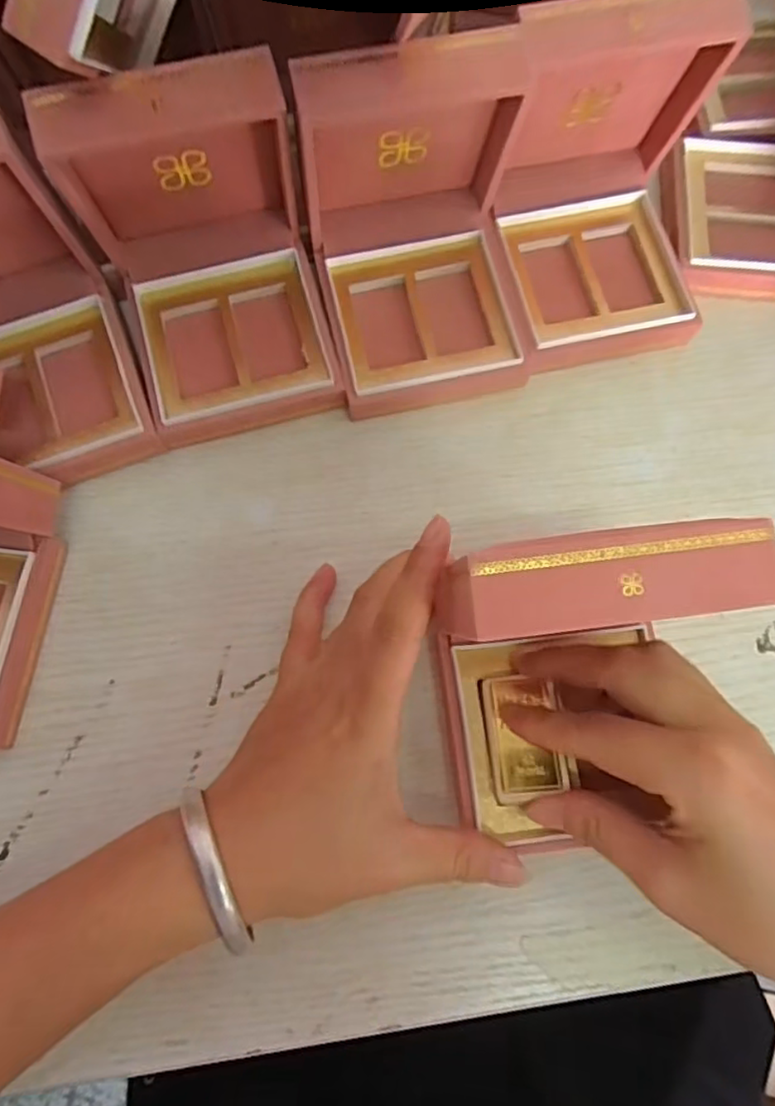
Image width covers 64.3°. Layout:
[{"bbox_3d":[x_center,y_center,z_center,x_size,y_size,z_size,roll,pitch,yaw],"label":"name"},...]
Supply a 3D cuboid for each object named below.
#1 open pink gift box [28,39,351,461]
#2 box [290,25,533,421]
[{"bbox_3d":[-0.077,-0.120,0.259,0.094,0.103,0.104,-13,74,-4],"label":"open pink gift box"},{"bbox_3d":[0.016,-0.135,0.265,0.094,0.099,0.107,-11,73,-4],"label":"box"}]

